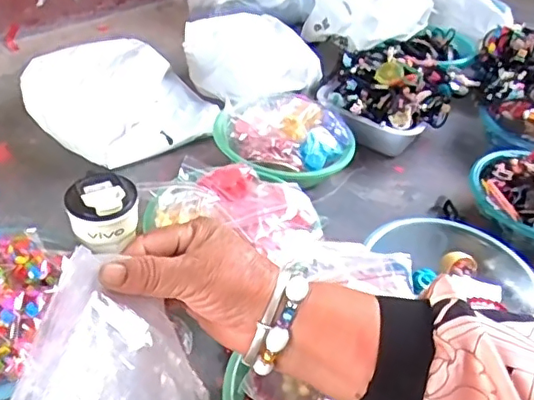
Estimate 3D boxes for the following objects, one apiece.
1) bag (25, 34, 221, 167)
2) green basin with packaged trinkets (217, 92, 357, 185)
[{"bbox_3d":[-0.272,-0.193,1.066,0.335,0.090,0.292,34,48,30],"label":"bag"},{"bbox_3d":[0.024,-0.112,0.964,0.232,0.100,0.212,3,40,-3],"label":"green basin with packaged trinkets"}]

